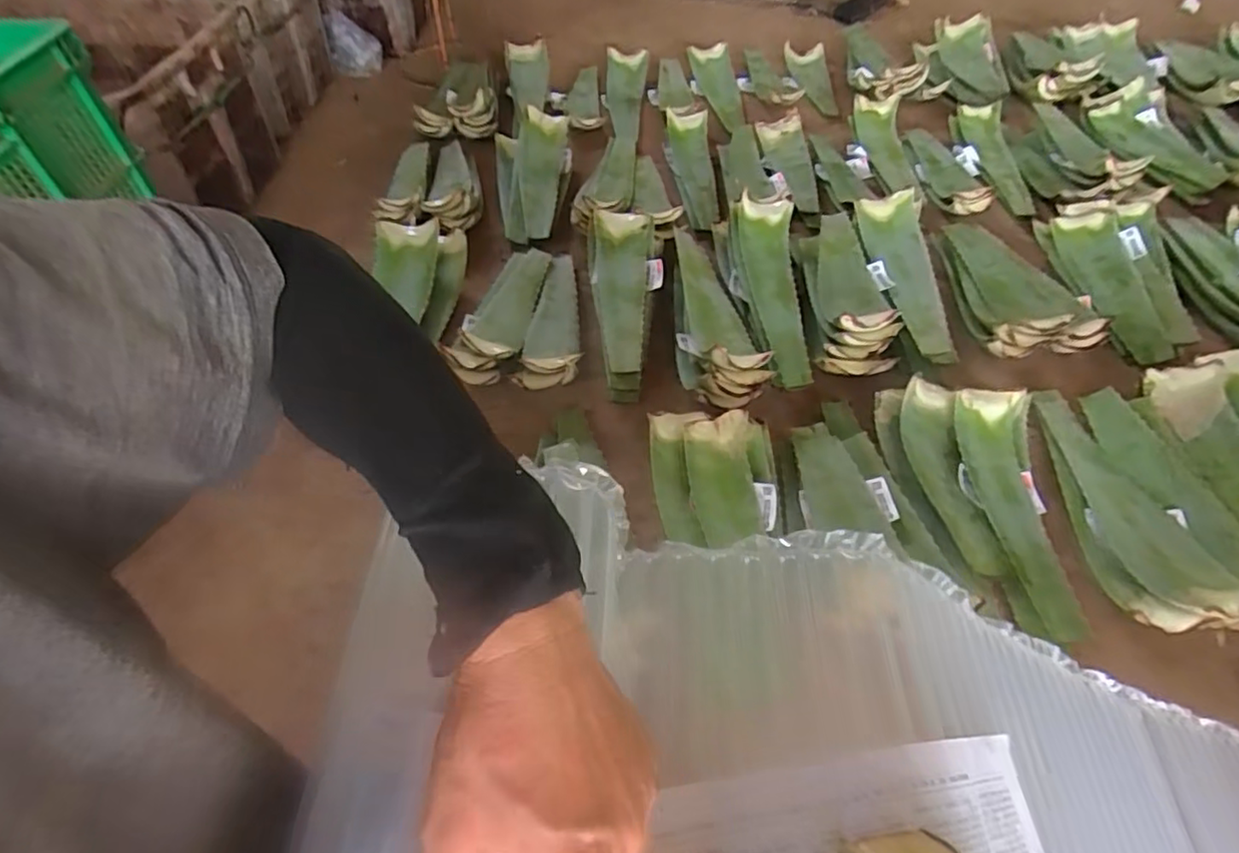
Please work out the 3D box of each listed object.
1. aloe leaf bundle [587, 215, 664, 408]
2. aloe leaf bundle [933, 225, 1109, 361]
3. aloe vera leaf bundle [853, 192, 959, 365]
[{"bbox_3d":[0.007,-0.235,1.172,0.131,0.059,0.391,-2,64,1],"label":"aloe leaf bundle"},{"bbox_3d":[0.778,-0.303,1.277,0.219,0.056,0.421,0,49,2],"label":"aloe leaf bundle"},{"bbox_3d":[0.542,-0.292,1.227,0.124,0.102,0.392,2,49,4],"label":"aloe vera leaf bundle"}]

